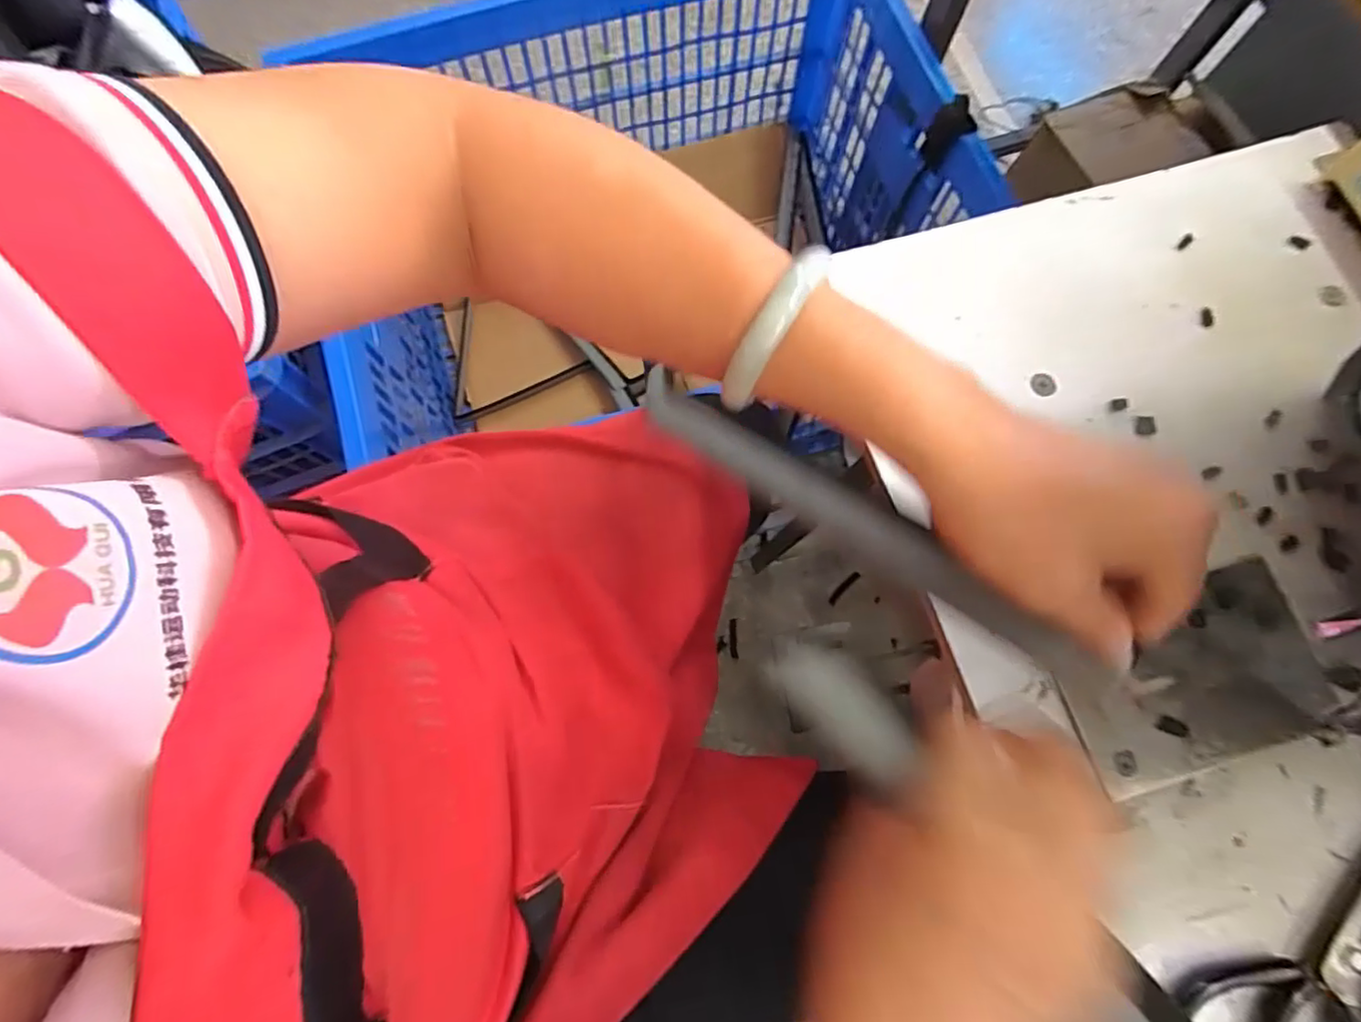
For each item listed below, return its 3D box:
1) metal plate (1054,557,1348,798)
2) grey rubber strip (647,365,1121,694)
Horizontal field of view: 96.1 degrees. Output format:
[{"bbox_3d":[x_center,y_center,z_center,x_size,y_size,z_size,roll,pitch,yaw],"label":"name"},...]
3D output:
[{"bbox_3d":[0.273,0.089,0.327,0.143,0.010,0.089,-15,76,-4],"label":"metal plate"},{"bbox_3d":[0.080,-0.003,0.337,0.285,0.012,0.031,36,104,32],"label":"grey rubber strip"}]

